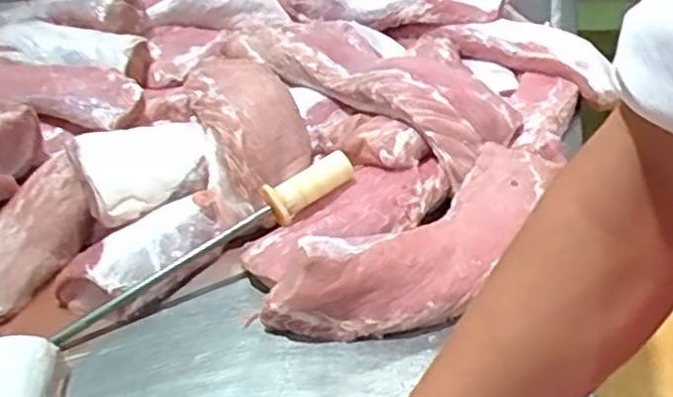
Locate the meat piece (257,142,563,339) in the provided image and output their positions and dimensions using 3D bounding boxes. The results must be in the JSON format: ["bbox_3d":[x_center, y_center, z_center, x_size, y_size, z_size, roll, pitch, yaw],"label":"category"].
[{"bbox_3d":[0.111,0.048,0.742,0.366,0.090,0.137,-28,37,-32],"label":"meat piece"}]

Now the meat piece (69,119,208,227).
[{"bbox_3d":[-0.231,-0.042,0.866,0.151,0.069,0.123,-20,34,-22],"label":"meat piece"}]

